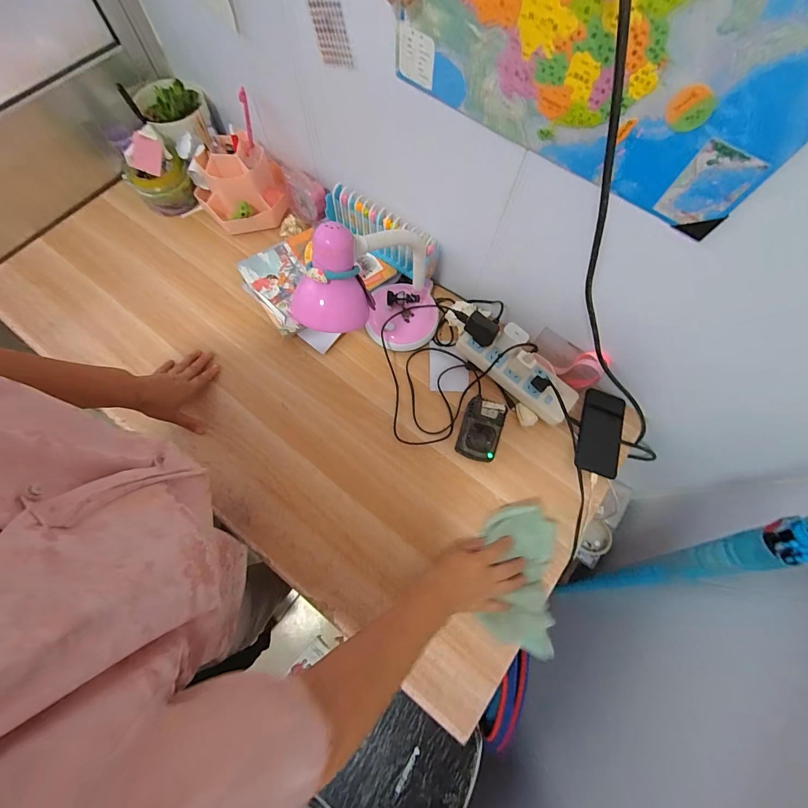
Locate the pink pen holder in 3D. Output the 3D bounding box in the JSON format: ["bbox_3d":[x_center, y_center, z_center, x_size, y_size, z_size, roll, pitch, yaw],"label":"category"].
[{"bbox_3d":[-0.330,-0.435,0.711,0.166,0.122,0.120,-26,74,-10],"label":"pink pen holder"}]

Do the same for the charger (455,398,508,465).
[{"bbox_3d":[0.131,0.046,0.612,0.067,0.042,0.097,17,72,4],"label":"charger"}]

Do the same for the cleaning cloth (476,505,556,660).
[{"bbox_3d":[0.179,0.271,0.548,0.114,0.040,0.214,4,75,0],"label":"cleaning cloth"}]

